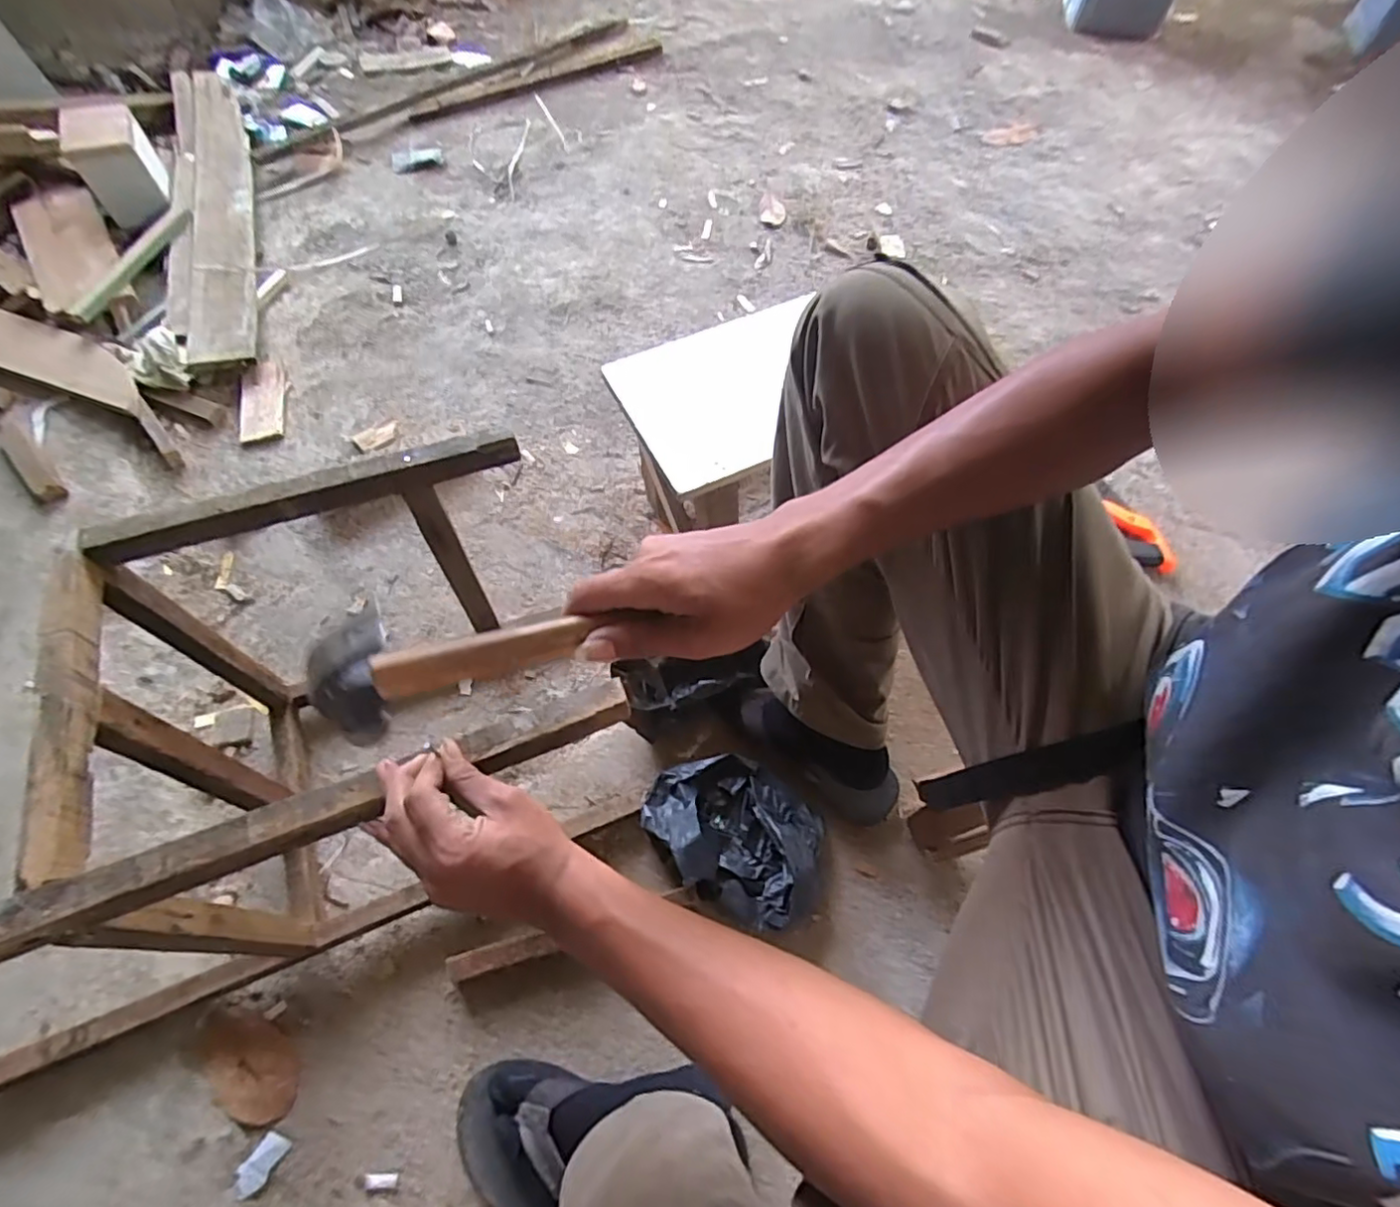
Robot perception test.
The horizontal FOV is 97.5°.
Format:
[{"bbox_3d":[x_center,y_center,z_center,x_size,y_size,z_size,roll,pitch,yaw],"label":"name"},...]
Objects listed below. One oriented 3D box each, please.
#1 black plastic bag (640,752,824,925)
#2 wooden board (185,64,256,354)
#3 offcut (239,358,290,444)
[{"bbox_3d":[0.037,0.251,0.684,0.201,0.076,0.149,29,64,13],"label":"black plastic bag"},{"bbox_3d":[-0.926,-0.791,1.187,0.099,0.030,0.907,-15,64,-11],"label":"wooden board"},{"bbox_3d":[-0.712,-0.340,1.005,0.065,0.019,0.186,-10,64,-9],"label":"offcut"}]

